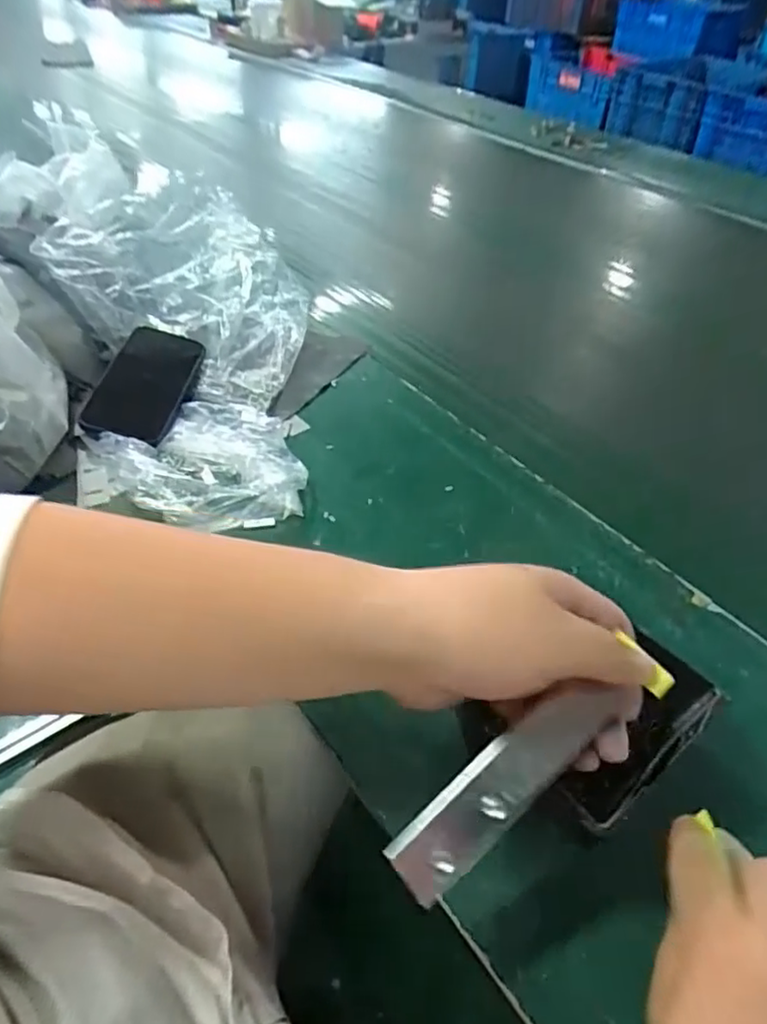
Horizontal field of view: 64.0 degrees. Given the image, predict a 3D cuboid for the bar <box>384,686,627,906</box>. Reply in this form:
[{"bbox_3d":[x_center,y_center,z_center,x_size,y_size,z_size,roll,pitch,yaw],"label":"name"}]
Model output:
[{"bbox_3d":[0.053,0.120,0.273,0.117,0.009,0.030,-38,55,-10],"label":"bar"}]

